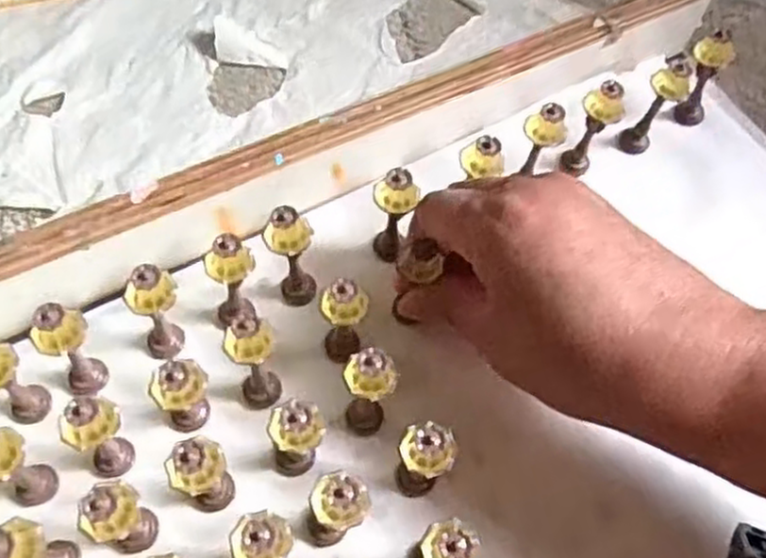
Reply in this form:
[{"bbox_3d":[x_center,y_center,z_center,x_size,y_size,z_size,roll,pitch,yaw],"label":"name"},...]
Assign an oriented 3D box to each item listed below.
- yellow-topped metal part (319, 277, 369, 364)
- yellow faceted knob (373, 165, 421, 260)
[{"bbox_3d":[-0.015,0.016,0.292,0.017,0.056,0.016,2,60,-3],"label":"yellow-topped metal part"},{"bbox_3d":[0.004,-0.025,0.312,0.018,0.047,0.016,6,63,-1],"label":"yellow faceted knob"}]

